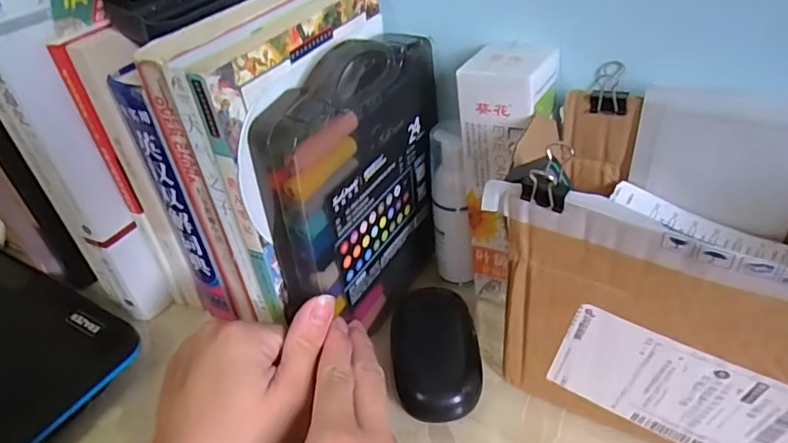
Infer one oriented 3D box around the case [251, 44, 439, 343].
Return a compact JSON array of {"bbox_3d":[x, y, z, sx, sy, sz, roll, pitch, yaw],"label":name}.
[{"bbox_3d":[-0.018,-0.020,0.335,0.040,0.171,0.144,16,44,27],"label":"case"}]

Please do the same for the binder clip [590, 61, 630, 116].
[{"bbox_3d":[0.118,-0.071,0.285,0.019,0.027,0.008,9,41,19],"label":"binder clip"}]

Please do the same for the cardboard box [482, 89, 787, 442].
[{"bbox_3d":[0.155,0.038,0.274,0.173,0.165,0.110,17,44,27],"label":"cardboard box"}]

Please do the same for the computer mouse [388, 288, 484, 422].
[{"bbox_3d":[0.027,0.085,0.341,0.054,0.027,0.088,-7,38,0],"label":"computer mouse"}]

